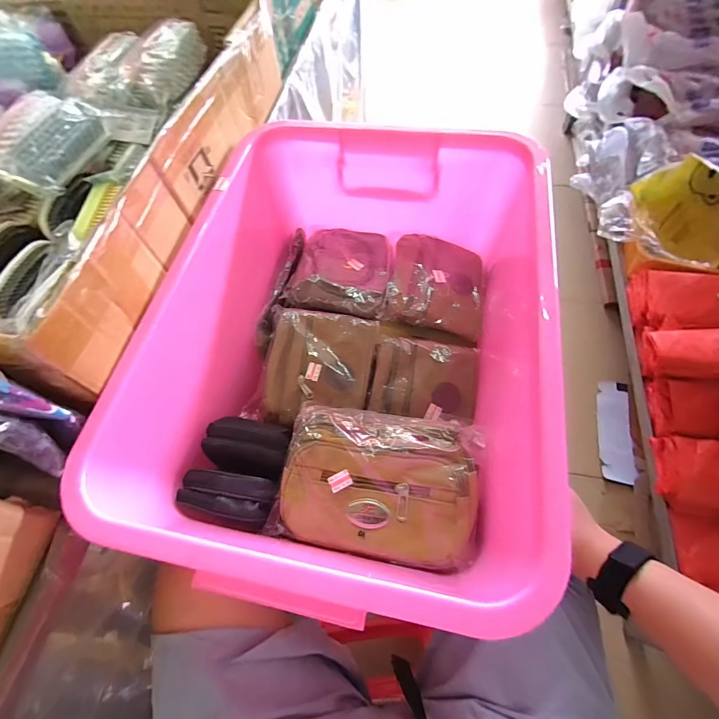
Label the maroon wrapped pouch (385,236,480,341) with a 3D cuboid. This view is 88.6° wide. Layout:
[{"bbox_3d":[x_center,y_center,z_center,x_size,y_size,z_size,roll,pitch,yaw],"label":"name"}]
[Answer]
[{"bbox_3d":[0.118,-0.117,0.564,0.139,0.041,0.158,8,64,8],"label":"maroon wrapped pouch"}]

